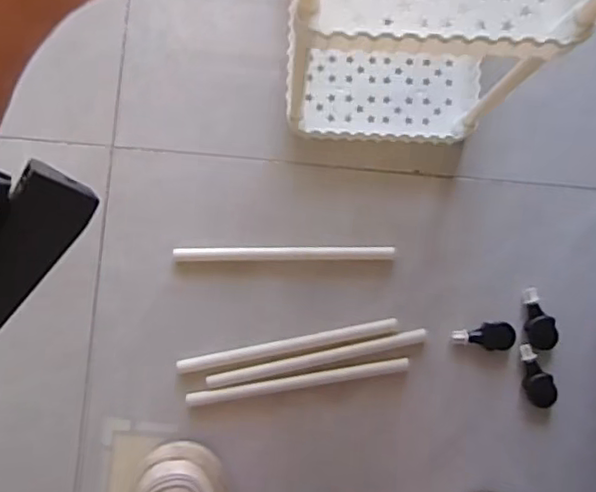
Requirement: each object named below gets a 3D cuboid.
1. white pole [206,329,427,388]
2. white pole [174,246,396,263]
[{"bbox_3d":[0.020,0.114,0.629,0.225,0.008,0.015,-13,86,-2],"label":"white pole"},{"bbox_3d":[-0.015,0.008,0.640,0.226,0.012,0.015,0,86,-1],"label":"white pole"}]

